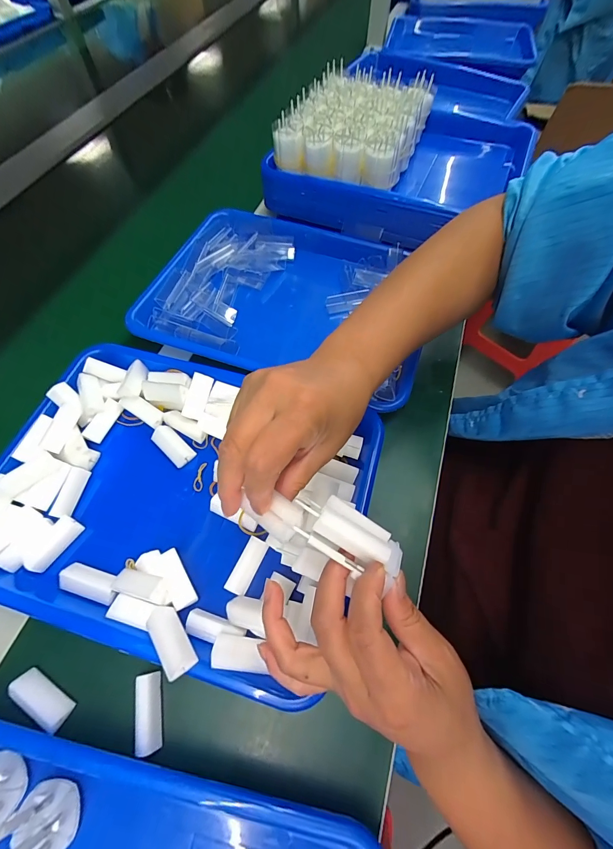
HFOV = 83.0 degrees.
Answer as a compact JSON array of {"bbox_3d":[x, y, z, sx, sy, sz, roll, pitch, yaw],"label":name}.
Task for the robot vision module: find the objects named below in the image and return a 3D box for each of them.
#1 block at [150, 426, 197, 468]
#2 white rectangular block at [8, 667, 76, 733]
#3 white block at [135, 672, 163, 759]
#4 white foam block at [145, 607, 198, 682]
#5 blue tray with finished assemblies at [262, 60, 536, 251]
[{"bbox_3d":[-0.133,0.020,0.345,0.048,0.008,0.022,39,68,19],"label":"block"},{"bbox_3d":[-0.191,0.196,0.249,0.048,0.014,0.014,30,65,13],"label":"white rectangular block"},{"bbox_3d":[-0.111,0.202,0.244,0.017,0.009,0.045,-11,62,-6],"label":"white block"},{"bbox_3d":[-0.098,0.155,0.250,0.020,0.008,0.051,-37,50,-19],"label":"white foam block"},{"bbox_3d":[0.134,-0.385,0.489,0.291,0.089,0.272,25,64,13],"label":"blue tray with finished assemblies"}]

